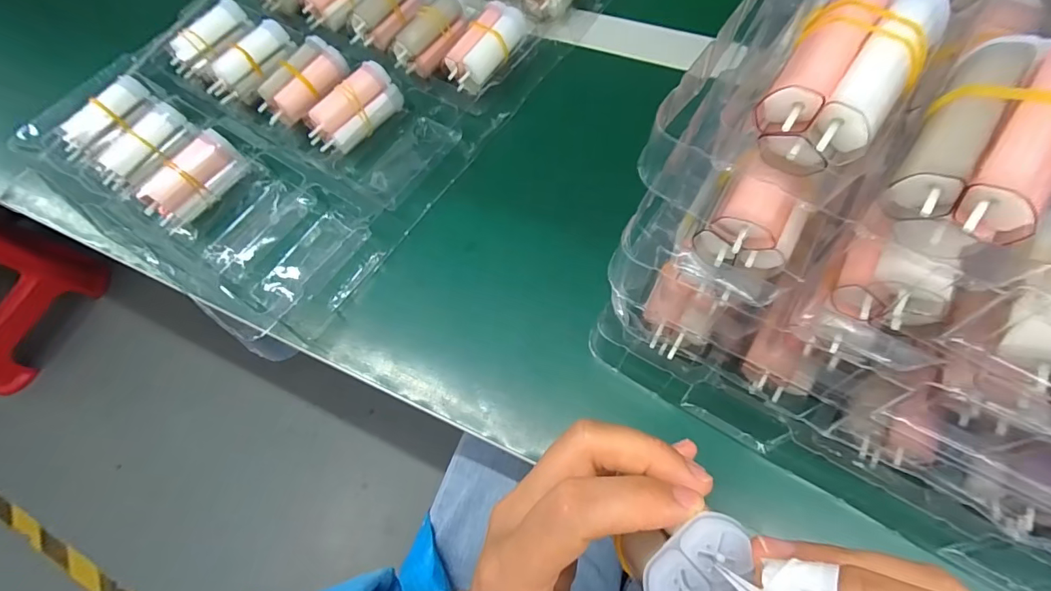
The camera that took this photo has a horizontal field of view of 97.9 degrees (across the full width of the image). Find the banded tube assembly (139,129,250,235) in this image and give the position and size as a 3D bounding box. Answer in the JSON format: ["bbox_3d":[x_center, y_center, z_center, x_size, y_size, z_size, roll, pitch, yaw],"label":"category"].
[{"bbox_3d":[-0.215,-0.076,0.295,0.026,0.020,0.067,28,72,17],"label":"banded tube assembly"}]

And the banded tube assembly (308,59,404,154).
[{"bbox_3d":[-0.121,-0.131,0.319,0.026,0.025,0.068,39,75,20],"label":"banded tube assembly"}]

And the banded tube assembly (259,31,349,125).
[{"bbox_3d":[-0.161,-0.155,0.329,0.028,0.021,0.070,32,73,18],"label":"banded tube assembly"}]

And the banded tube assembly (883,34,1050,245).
[{"bbox_3d":[0.138,-0.048,0.135,0.035,0.022,0.065,36,74,19],"label":"banded tube assembly"}]

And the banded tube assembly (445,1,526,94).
[{"bbox_3d":[-0.029,-0.180,0.330,0.032,0.018,0.068,34,86,14],"label":"banded tube assembly"}]

